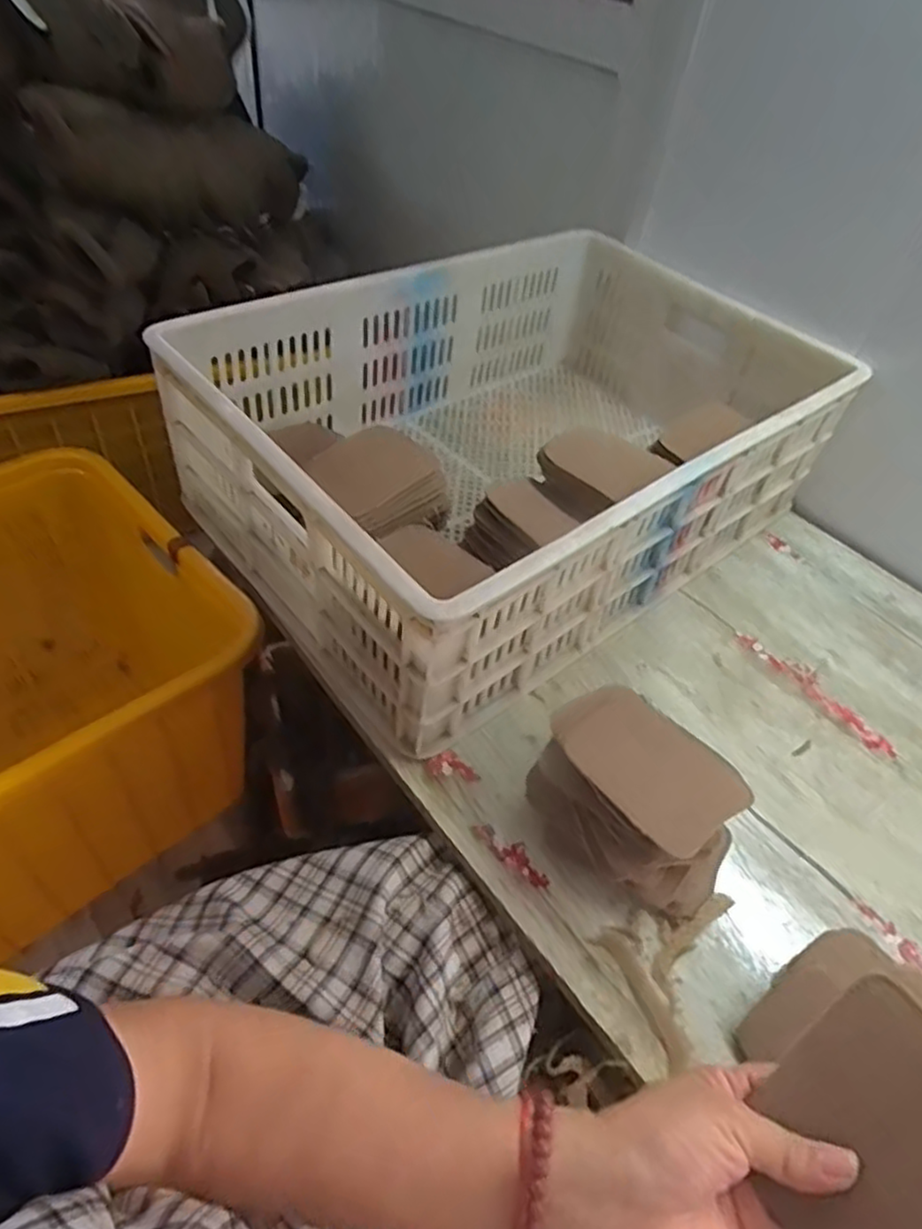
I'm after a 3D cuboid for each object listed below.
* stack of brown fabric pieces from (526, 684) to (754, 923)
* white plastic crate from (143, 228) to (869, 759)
[{"bbox_3d":[0.122,0.137,0.510,0.109,0.104,0.147,-33,58,-32],"label":"stack of brown fabric pieces"},{"bbox_3d":[0.067,-0.190,0.749,0.610,0.199,0.422,-31,56,-31],"label":"white plastic crate"}]

